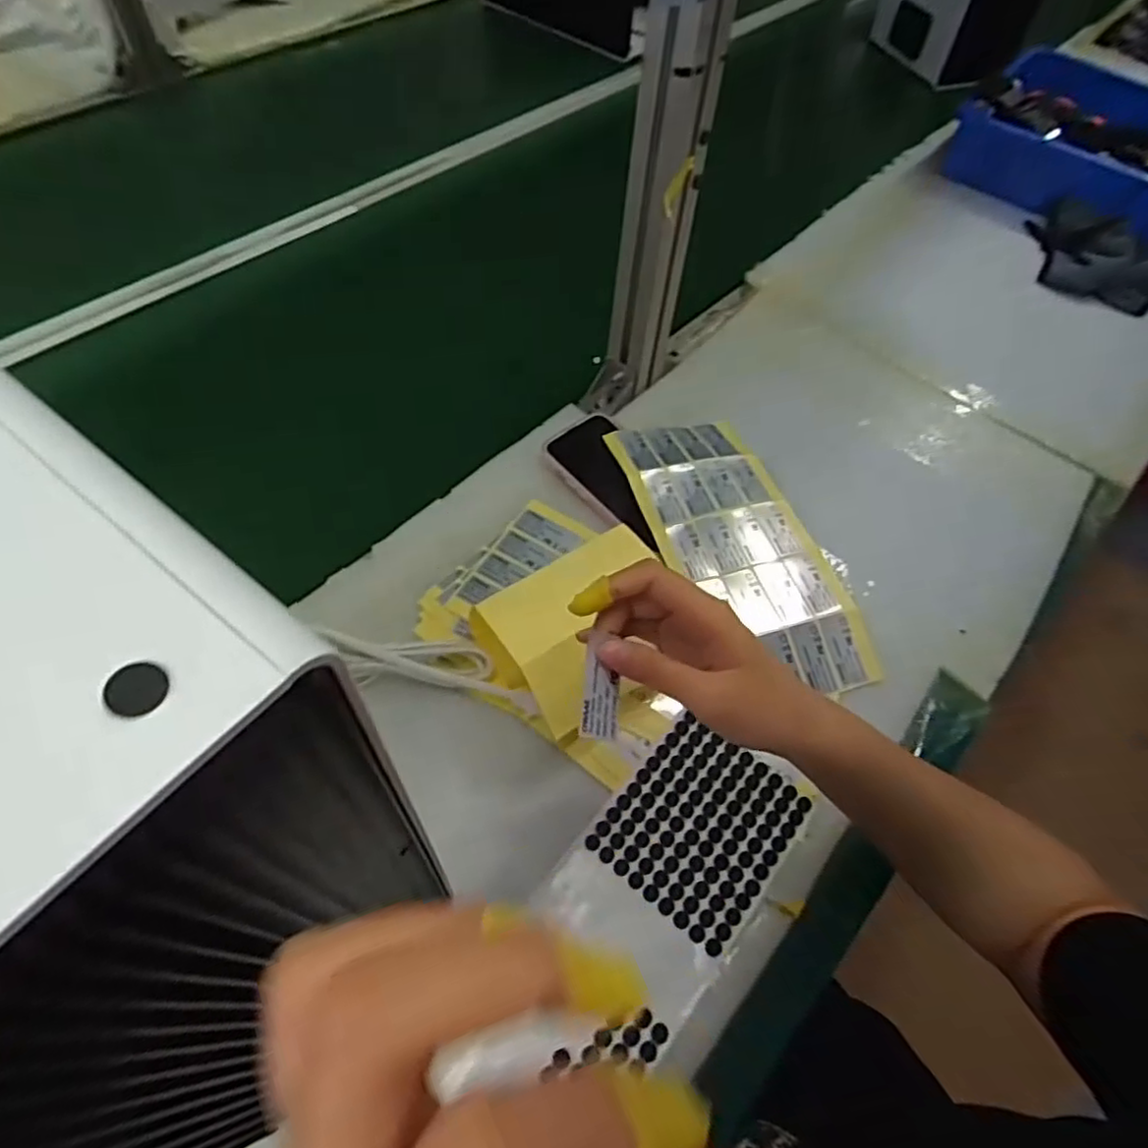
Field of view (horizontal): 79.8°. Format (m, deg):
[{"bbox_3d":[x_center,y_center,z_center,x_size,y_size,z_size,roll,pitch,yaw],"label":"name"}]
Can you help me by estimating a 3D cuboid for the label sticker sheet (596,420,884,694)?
[{"bbox_3d":[0.128,-0.027,0.553,0.122,0.035,0.269,-14,56,-14],"label":"label sticker sheet"}]

